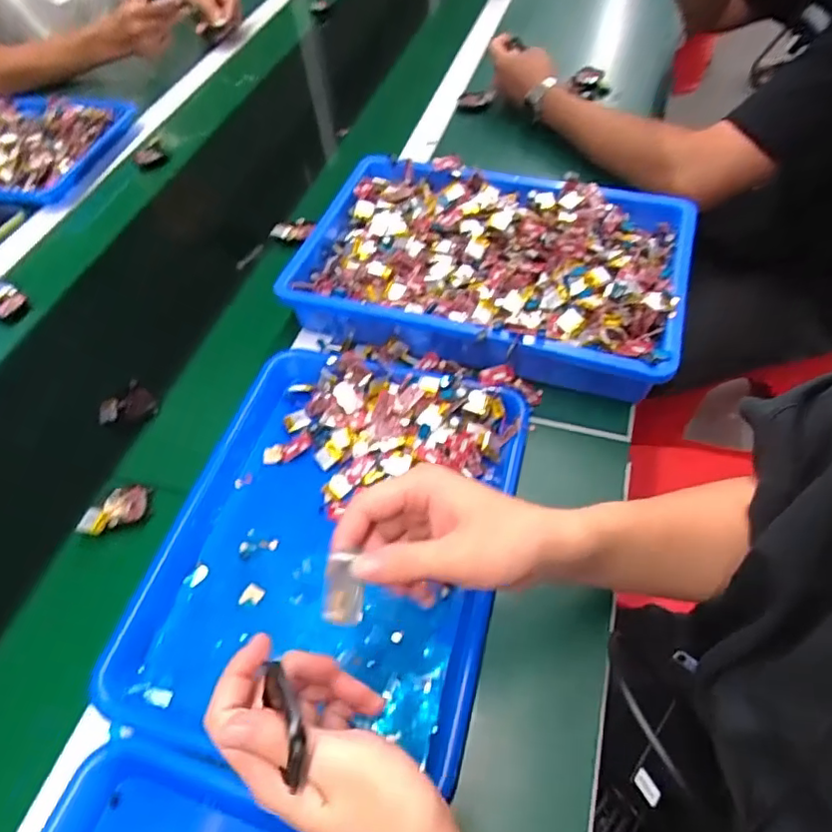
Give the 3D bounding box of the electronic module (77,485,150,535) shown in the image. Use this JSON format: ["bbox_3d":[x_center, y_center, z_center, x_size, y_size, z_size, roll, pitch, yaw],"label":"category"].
[{"bbox_3d":[-0.257,0.078,0.499,0.055,0.011,0.037,-22,55,-11],"label":"electronic module"}]

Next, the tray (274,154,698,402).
[{"bbox_3d":[0.070,-0.153,0.587,0.374,0.053,0.241,14,56,14],"label":"tray"}]

